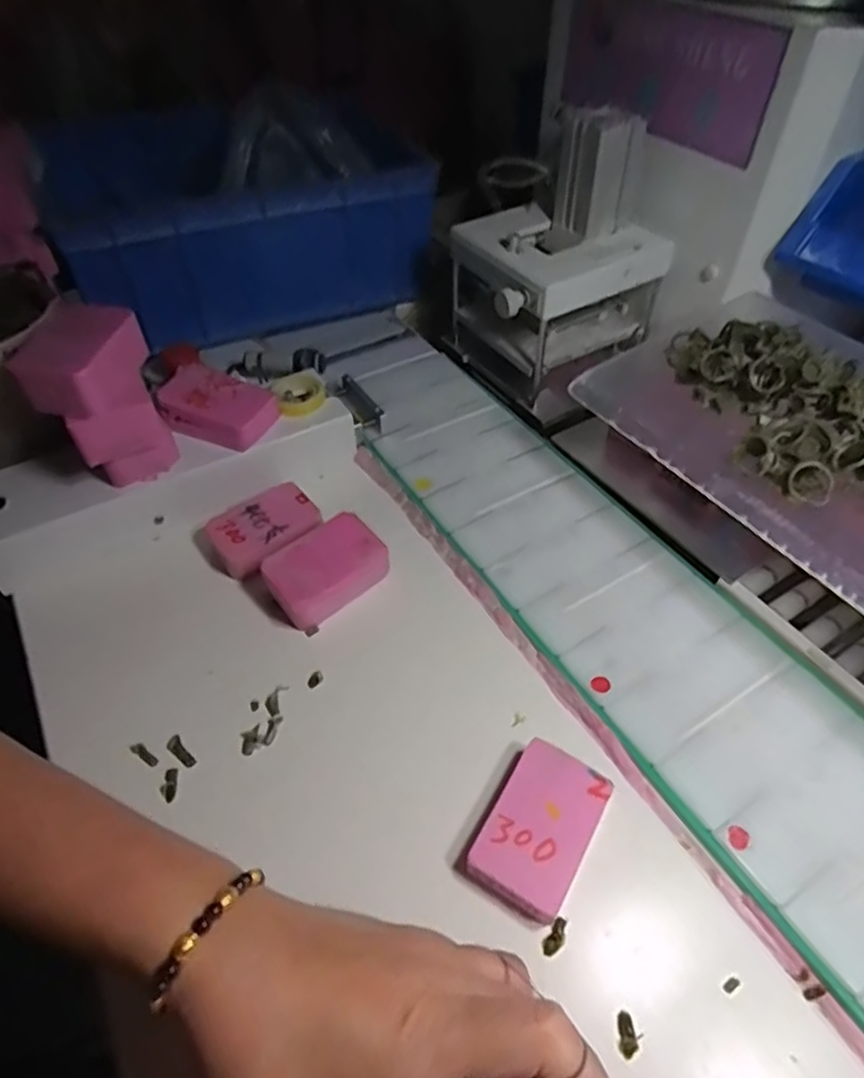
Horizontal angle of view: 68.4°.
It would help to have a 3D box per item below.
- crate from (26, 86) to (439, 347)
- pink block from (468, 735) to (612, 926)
[{"bbox_3d":[-0.197,-0.311,0.628,0.320,0.143,0.241,-27,53,-20],"label":"crate"},{"bbox_3d":[0.052,0.136,0.304,0.045,0.018,0.070,25,53,21],"label":"pink block"}]

